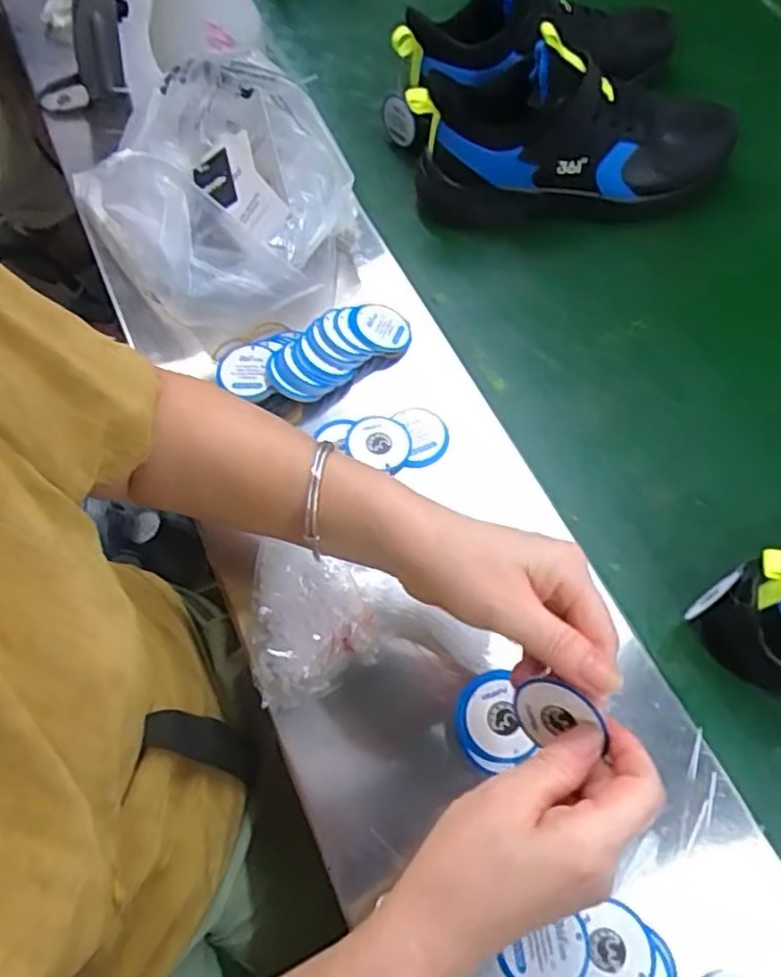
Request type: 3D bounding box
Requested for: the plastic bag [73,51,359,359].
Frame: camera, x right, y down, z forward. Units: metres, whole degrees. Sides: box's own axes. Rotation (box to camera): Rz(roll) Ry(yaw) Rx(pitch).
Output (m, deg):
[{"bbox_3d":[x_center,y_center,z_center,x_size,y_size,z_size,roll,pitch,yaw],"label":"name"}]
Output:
[{"bbox_3d":[-0.143,-0.244,0.577,0.186,0.116,0.226,-37,71,-15],"label":"plastic bag"}]

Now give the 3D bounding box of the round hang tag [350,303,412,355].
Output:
[{"bbox_3d":[-0.007,-0.129,0.553,0.050,0.008,0.044,-12,74,-25],"label":"round hang tag"}]

